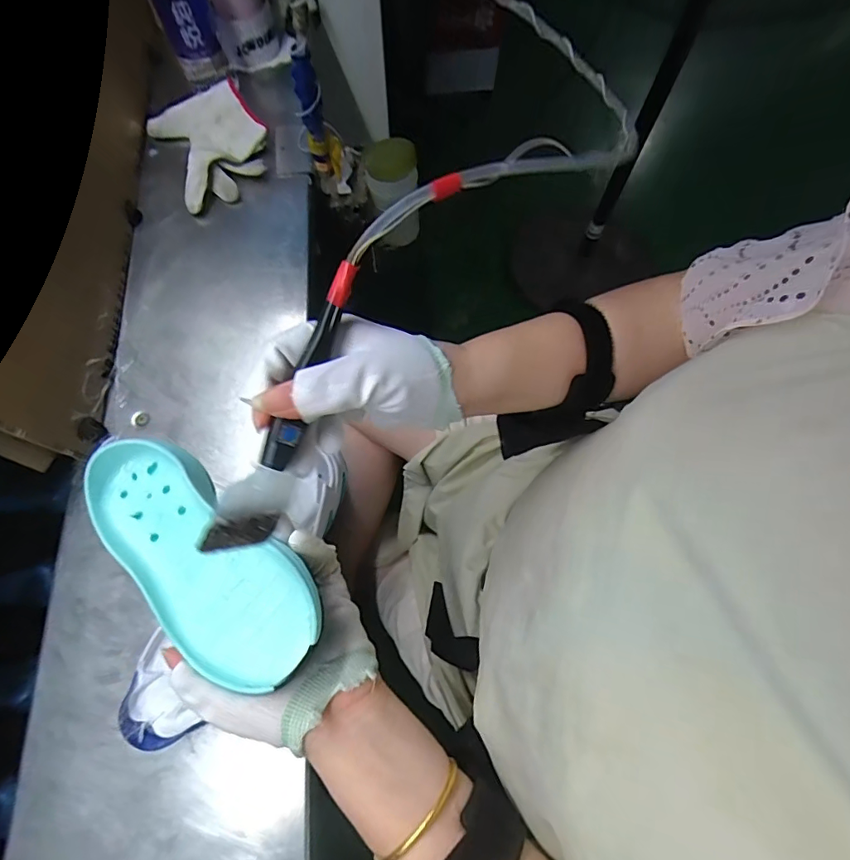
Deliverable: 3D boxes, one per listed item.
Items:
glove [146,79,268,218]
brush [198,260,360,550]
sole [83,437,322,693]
[{"bbox_3d":[-0.268,-0.362,0.615,0.130,0.045,0.163,-27,71,-9],"label":"glove"},{"bbox_3d":[-0.070,-0.012,0.256,0.027,0.018,0.162,22,87,7],"label":"brush"},{"bbox_3d":[-0.145,0.075,0.300,0.192,0.023,0.076,37,73,19],"label":"sole"}]

